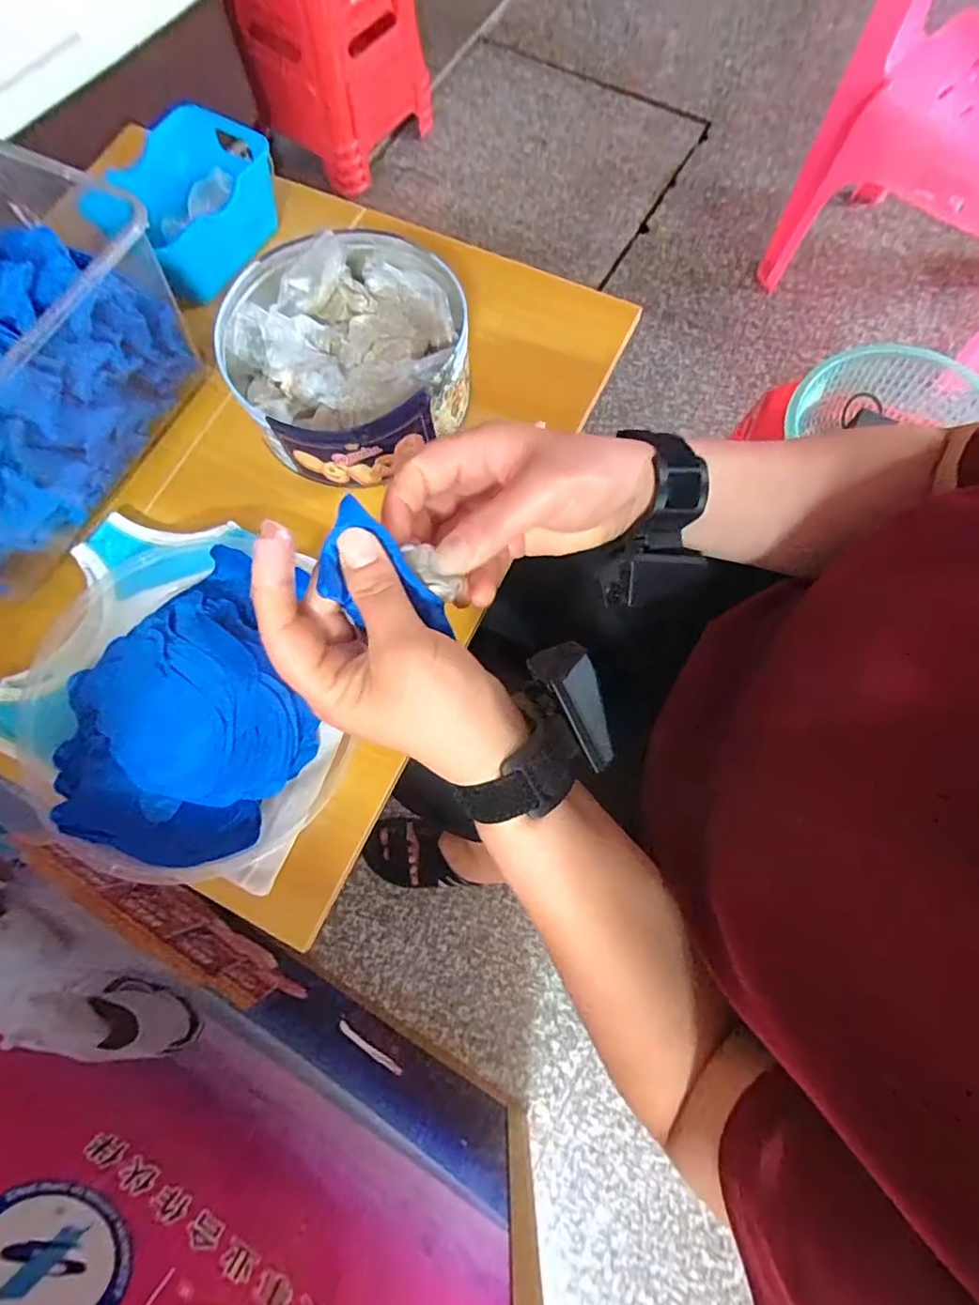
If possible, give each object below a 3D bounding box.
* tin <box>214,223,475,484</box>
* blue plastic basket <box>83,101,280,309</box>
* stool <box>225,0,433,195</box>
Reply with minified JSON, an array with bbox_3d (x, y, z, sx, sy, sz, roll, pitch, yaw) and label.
[{"bbox_3d":[-0.108,-0.242,0.454,0.184,0.068,0.178,0,74,1],"label":"tin"},{"bbox_3d":[-0.272,-0.405,0.501,0.113,0.058,0.153,30,77,9],"label":"blue plastic basket"},{"bbox_3d":[-0.323,-1.206,1.081,0.272,0.376,0.304,39,78,11],"label":"stool"}]

